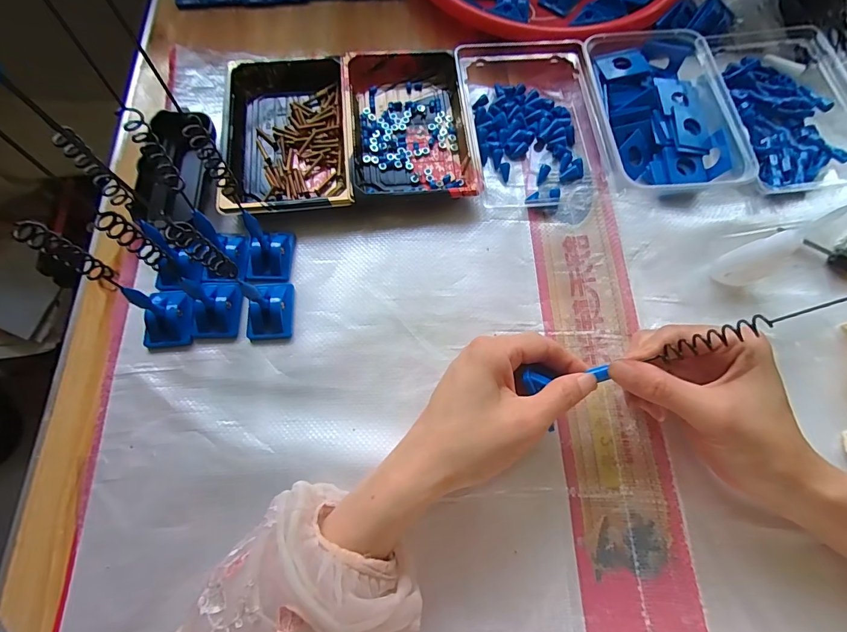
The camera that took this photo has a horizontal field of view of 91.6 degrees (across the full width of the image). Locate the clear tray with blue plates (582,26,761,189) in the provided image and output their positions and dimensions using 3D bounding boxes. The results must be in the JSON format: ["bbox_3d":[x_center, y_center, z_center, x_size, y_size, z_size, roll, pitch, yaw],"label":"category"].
[{"bbox_3d":[0.207,-0.183,0.368,0.116,0.035,0.165,-3,71,-1],"label":"clear tray with blue plates"}]

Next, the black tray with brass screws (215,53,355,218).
[{"bbox_3d":[-0.121,-0.166,0.365,0.107,0.025,0.175,-6,71,-2],"label":"black tray with brass screws"}]

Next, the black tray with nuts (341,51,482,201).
[{"bbox_3d":[-0.013,-0.169,0.368,0.107,0.024,0.160,-8,71,-3],"label":"black tray with nuts"}]

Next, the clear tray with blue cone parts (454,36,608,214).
[{"bbox_3d":[0.096,-0.179,0.369,0.110,0.034,0.160,-10,71,-4],"label":"clear tray with blue cone parts"}]

